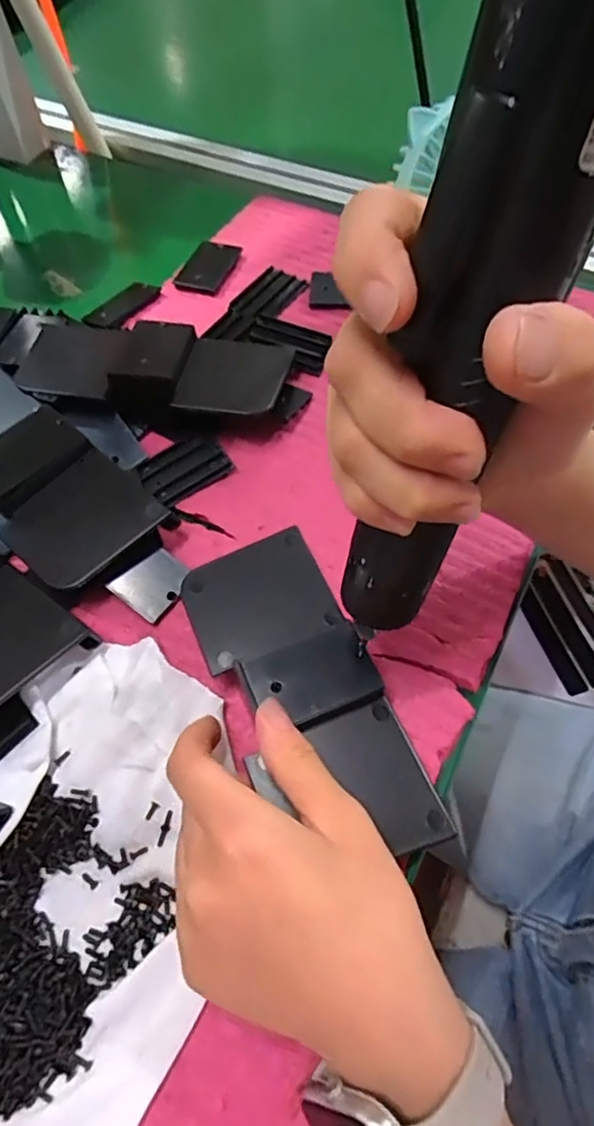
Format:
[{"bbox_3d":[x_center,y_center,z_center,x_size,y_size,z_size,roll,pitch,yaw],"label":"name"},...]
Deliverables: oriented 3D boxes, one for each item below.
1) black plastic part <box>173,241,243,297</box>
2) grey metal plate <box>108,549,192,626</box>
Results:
[{"bbox_3d":[-0.069,-0.231,0.470,0.036,0.009,0.062,13,62,9],"label":"black plastic part"},{"bbox_3d":[-0.078,0.010,0.325,0.032,0.004,0.035,38,70,-1],"label":"grey metal plate"}]

